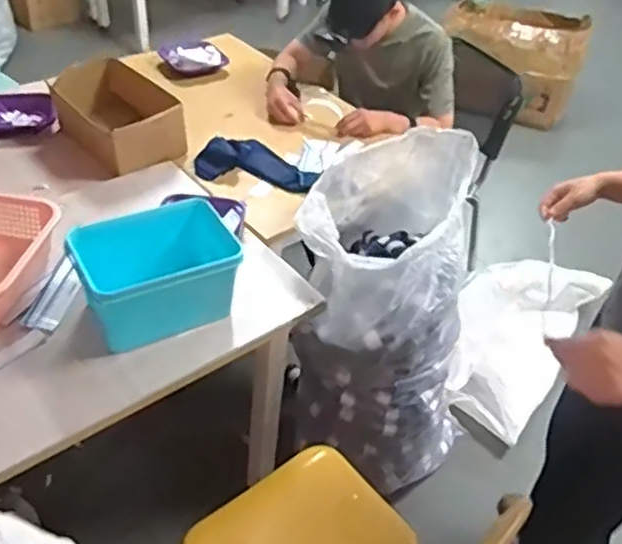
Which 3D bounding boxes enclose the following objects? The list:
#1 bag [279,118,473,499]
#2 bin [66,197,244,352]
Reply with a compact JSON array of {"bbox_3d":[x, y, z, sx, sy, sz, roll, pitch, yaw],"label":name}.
[{"bbox_3d":[0.196,0.130,1.667,0.440,0.838,0.442,15,42,11],"label":"bag"},{"bbox_3d":[-0.283,-0.004,1.234,0.274,0.154,0.192,-17,46,-24],"label":"bin"}]

